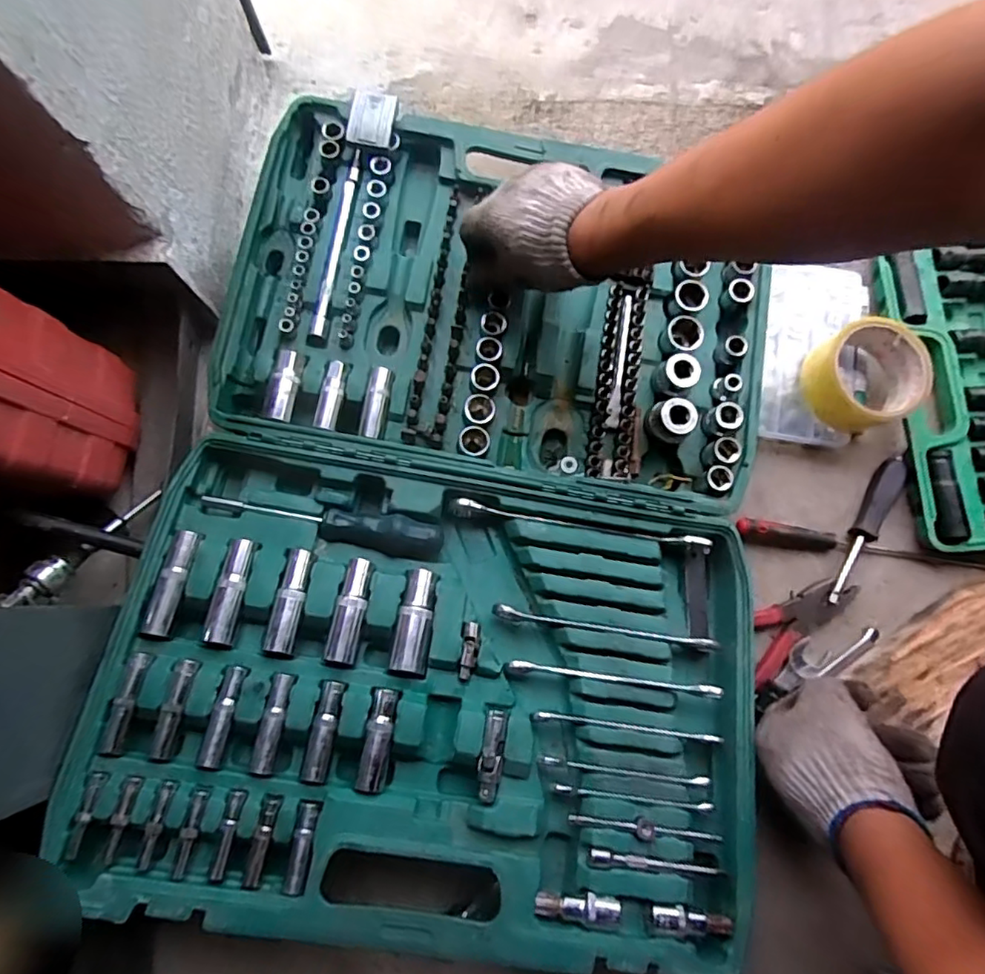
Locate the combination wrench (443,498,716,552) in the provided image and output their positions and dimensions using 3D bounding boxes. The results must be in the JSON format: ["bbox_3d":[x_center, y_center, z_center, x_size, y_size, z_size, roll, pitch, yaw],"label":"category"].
[{"bbox_3d":[0.075,0.033,0.493,0.220,0.030,0.011,8,79,2],"label":"combination wrench"}]

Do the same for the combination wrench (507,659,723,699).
[{"bbox_3d":[0.095,0.148,0.450,0.165,0.019,0.011,6,79,2],"label":"combination wrench"}]

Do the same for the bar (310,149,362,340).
[{"bbox_3d":[-0.138,-0.214,0.514,0.013,0.012,0.170,9,79,2],"label":"bar"}]

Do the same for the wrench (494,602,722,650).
[{"bbox_3d":[0.088,0.110,0.452,0.175,0.019,0.011,9,79,2],"label":"wrench"}]

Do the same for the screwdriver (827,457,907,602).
[{"bbox_3d":[0.329,0.036,0.516,0.023,0.019,0.148,32,80,7],"label":"screwdriver"}]

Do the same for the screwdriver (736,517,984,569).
[{"bbox_3d":[0.324,0.051,0.511,0.218,0.017,0.020,8,79,2],"label":"screwdriver"}]

